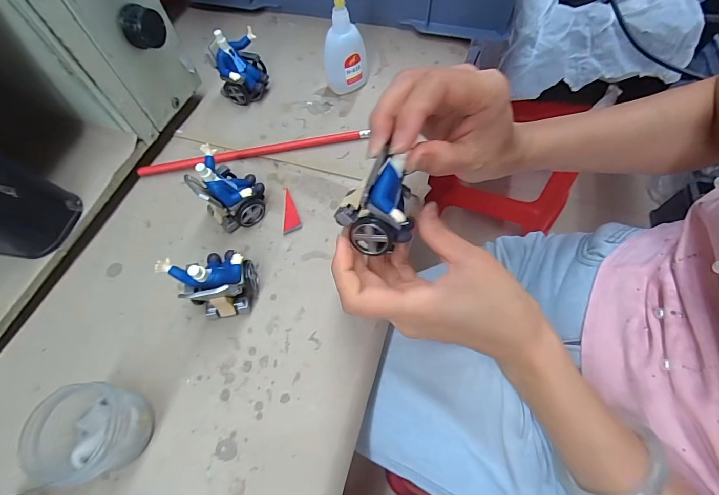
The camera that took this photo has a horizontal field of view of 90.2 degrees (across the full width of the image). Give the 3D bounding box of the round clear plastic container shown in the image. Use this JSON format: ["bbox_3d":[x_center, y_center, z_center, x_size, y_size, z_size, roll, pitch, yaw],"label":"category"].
[{"bbox_3d":[-0.166,0.115,0.225,0.048,0.049,0.053,0,63,2],"label":"round clear plastic container"}]

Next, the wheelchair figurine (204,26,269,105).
[{"bbox_3d":[-0.123,-0.182,0.366,0.052,0.058,0.042,-19,64,-7],"label":"wheelchair figurine"}]

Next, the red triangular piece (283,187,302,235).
[{"bbox_3d":[-0.065,-0.032,0.319,0.017,0.004,0.042,-21,64,-8],"label":"red triangular piece"}]

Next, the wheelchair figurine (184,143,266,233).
[{"bbox_3d":[-0.111,-0.052,0.300,0.049,0.060,0.055,-37,67,-15],"label":"wheelchair figurine"}]

